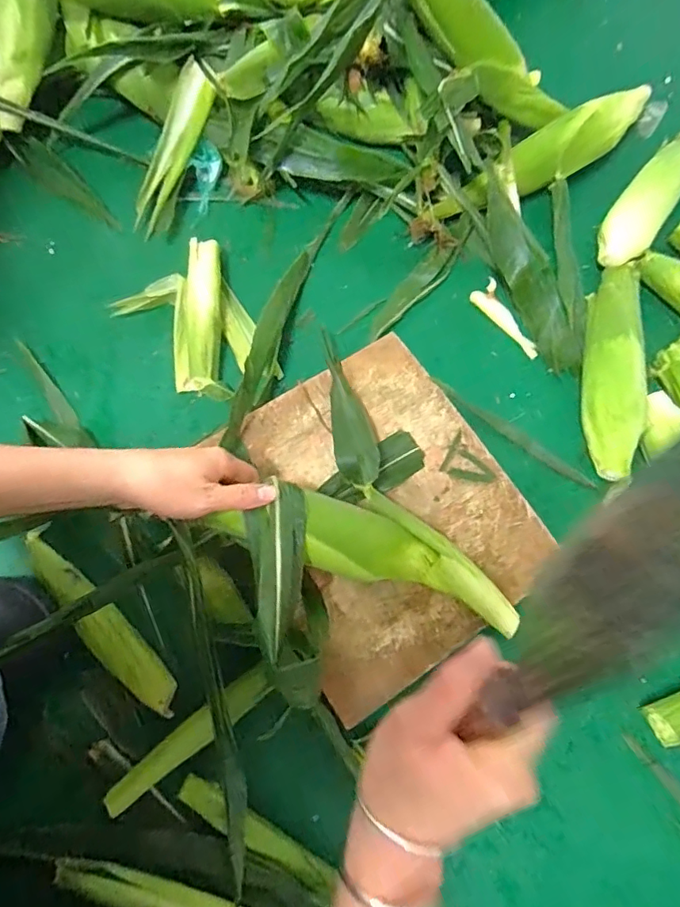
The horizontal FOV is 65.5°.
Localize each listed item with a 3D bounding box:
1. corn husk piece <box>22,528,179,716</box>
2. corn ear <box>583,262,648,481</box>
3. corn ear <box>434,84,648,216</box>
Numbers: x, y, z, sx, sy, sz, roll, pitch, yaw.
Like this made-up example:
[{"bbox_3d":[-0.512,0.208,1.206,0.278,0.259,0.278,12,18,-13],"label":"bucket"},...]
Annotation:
[{"bbox_3d":[-0.215,0.149,0.469,0.036,0.025,0.198,-42,79,-12],"label":"corn husk piece"},{"bbox_3d":[0.283,-0.096,0.545,0.056,0.045,0.240,7,74,1],"label":"corn ear"},{"bbox_3d":[0.257,-0.354,0.622,0.335,0.050,0.055,-32,77,-10],"label":"corn ear"}]

